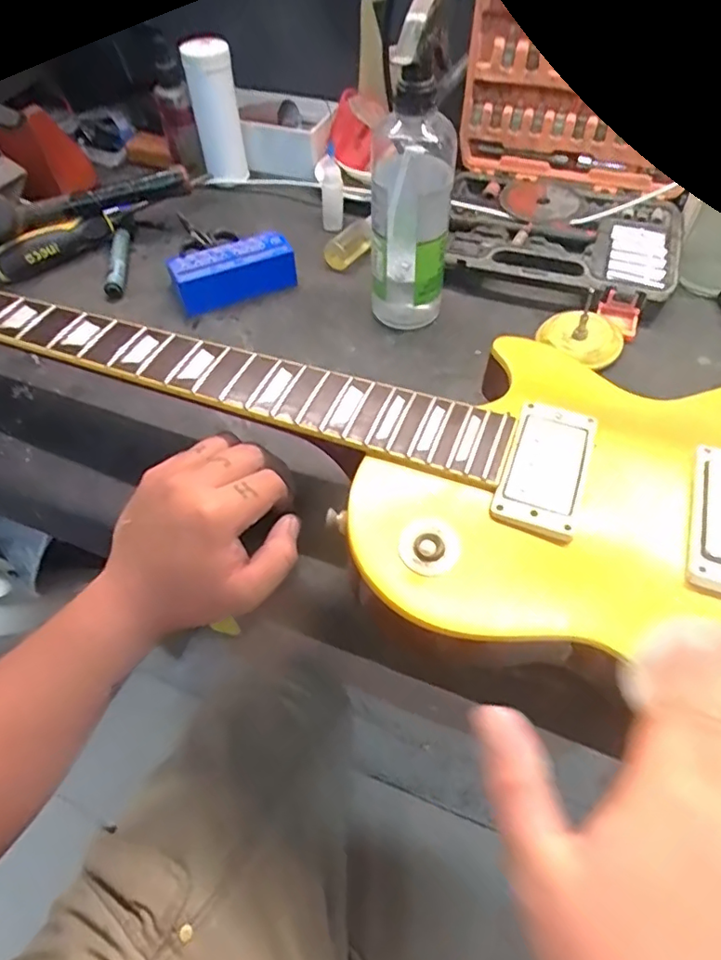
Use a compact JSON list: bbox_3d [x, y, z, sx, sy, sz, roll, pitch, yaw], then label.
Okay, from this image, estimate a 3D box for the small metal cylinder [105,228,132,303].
[{"bbox_3d":[-0.248,-0.223,0.588,0.020,0.023,0.114,-8,52,-4],"label":"small metal cylinder"}]

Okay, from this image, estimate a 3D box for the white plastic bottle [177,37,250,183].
[{"bbox_3d":[-0.162,-0.411,0.647,0.051,0.139,0.049,-8,52,-4],"label":"white plastic bottle"}]

